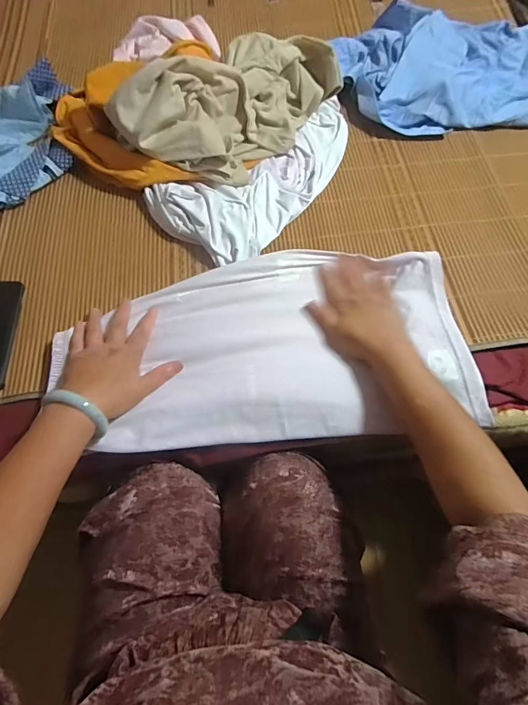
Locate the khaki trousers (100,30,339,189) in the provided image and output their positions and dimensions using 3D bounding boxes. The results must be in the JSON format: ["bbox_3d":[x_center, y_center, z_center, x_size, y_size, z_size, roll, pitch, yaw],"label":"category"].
[{"bbox_3d":[-0.036,-0.413,0.642,0.168,0.129,0.379,42,72,18],"label":"khaki trousers"}]

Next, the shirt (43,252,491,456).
[{"bbox_3d":[0.003,-0.014,0.525,0.523,0.030,0.261,-3,65,-1],"label":"shirt"}]

